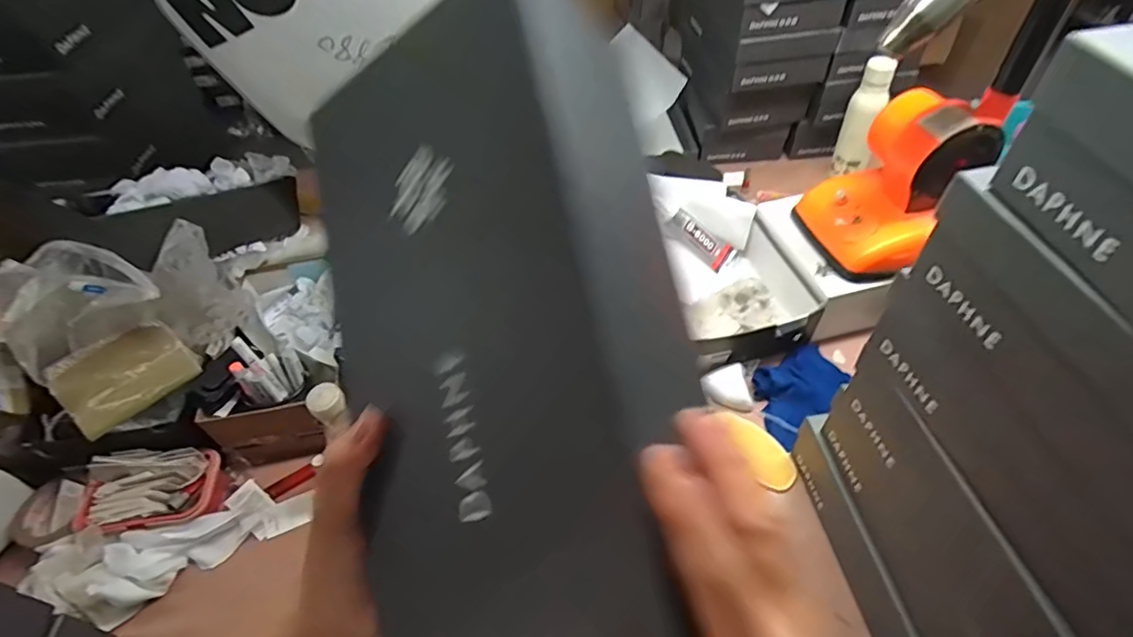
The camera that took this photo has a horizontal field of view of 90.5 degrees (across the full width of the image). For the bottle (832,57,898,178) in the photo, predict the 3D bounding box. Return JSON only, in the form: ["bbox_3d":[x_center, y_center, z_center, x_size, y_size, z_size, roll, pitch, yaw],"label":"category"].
[{"bbox_3d":[0.563,-0.371,1.070,0.060,0.218,0.057,12,51,14],"label":"bottle"}]

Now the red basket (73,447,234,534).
[{"bbox_3d":[-0.529,0.222,0.716,0.162,0.067,0.095,-12,50,-6],"label":"red basket"}]

